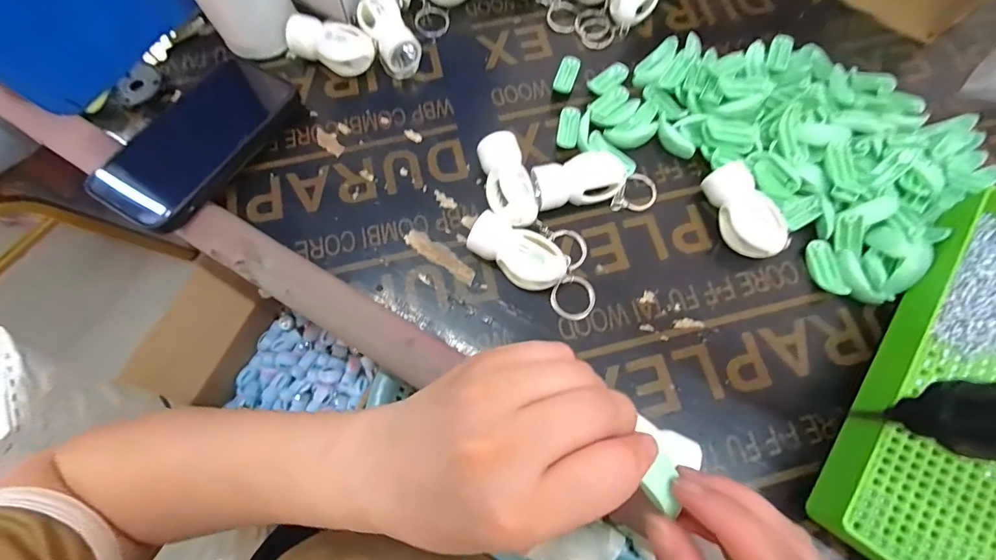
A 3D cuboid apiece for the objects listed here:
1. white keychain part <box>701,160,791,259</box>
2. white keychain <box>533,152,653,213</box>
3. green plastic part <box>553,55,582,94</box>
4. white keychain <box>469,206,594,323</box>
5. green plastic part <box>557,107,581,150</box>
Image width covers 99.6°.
[{"bbox_3d":[0.172,-0.047,0.294,0.030,0.029,0.067,-20,73,-6],"label":"white keychain part"},{"bbox_3d":[0.071,-0.072,0.306,0.089,0.023,0.039,-3,72,-1],"label":"white keychain"},{"bbox_3d":[0.056,-0.167,0.345,0.016,0.010,0.033,20,74,7],"label":"green plastic part"},{"bbox_3d":[0.025,-0.011,0.284,0.092,0.031,0.033,32,75,10],"label":"white keychain"},{"bbox_3d":[0.055,-0.117,0.328,0.015,0.011,0.038,10,73,4],"label":"green plastic part"}]

